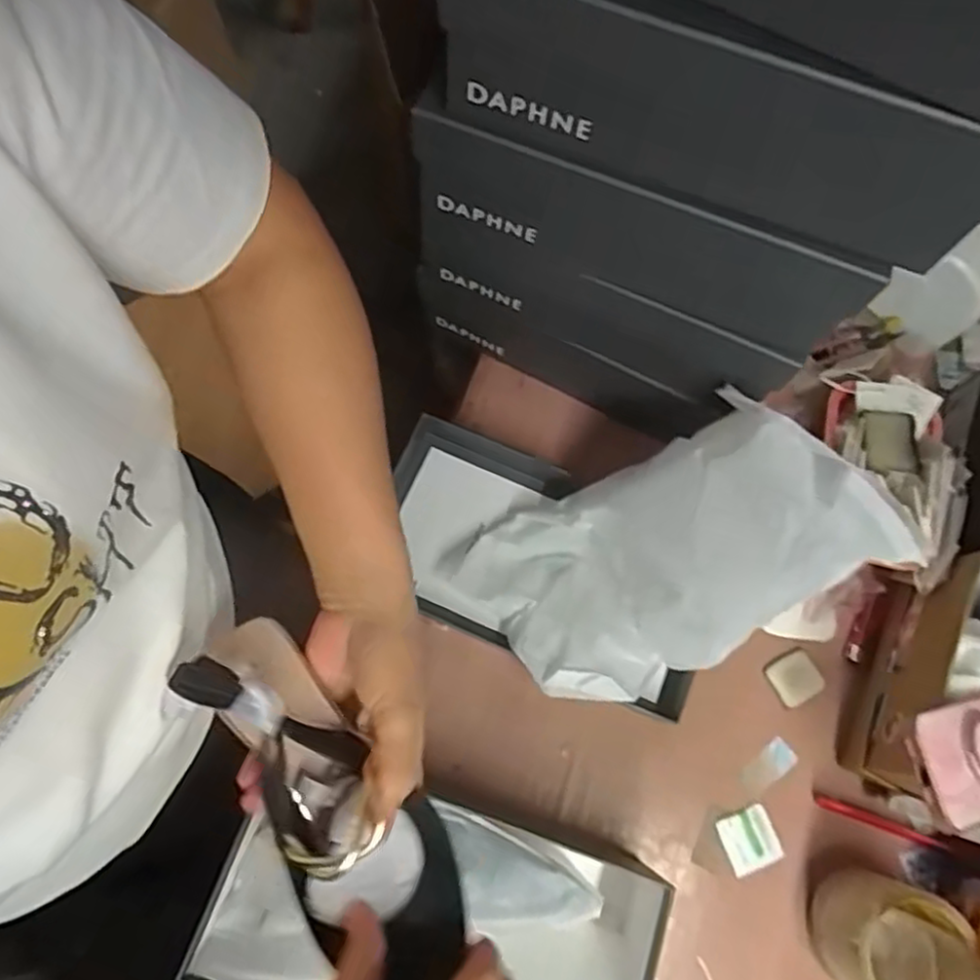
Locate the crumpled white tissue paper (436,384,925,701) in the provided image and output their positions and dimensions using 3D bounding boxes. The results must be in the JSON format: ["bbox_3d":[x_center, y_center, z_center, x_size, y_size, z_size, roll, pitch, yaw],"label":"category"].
[{"bbox_3d":[0.124,0.049,0.533,0.263,0.177,0.172,-24,75,-9],"label":"crumpled white tissue paper"}]

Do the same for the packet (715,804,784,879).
[{"bbox_3d":[0.213,0.288,0.573,0.043,0.005,0.045,-20,74,-8],"label":"packet"}]

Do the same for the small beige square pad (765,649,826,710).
[{"bbox_3d":[0.268,0.165,0.613,0.044,0.004,0.041,-27,75,-10],"label":"small beige square pad"}]

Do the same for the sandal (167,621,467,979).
[{"bbox_3d":[-0.083,0.157,0.350,0.072,0.051,0.192,-35,80,-12],"label":"sandal"}]

